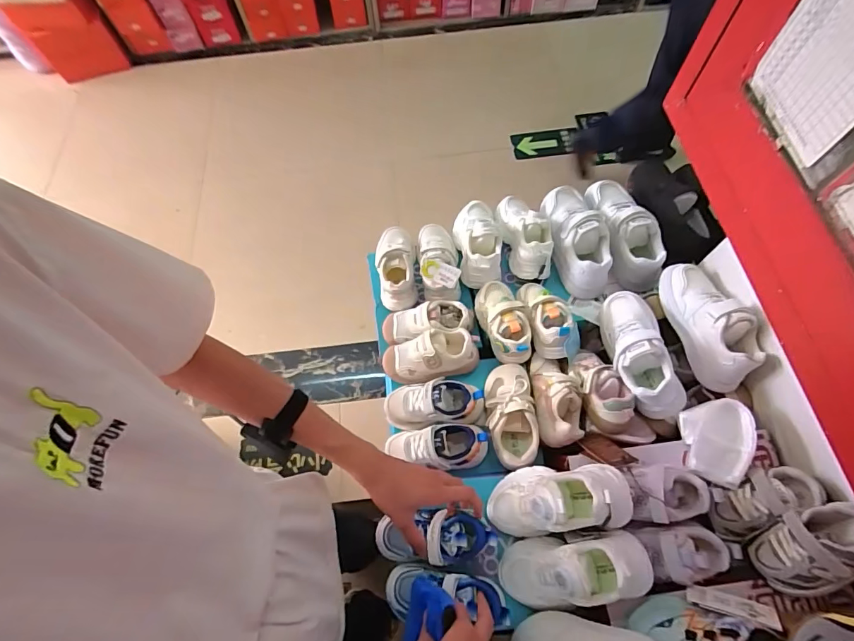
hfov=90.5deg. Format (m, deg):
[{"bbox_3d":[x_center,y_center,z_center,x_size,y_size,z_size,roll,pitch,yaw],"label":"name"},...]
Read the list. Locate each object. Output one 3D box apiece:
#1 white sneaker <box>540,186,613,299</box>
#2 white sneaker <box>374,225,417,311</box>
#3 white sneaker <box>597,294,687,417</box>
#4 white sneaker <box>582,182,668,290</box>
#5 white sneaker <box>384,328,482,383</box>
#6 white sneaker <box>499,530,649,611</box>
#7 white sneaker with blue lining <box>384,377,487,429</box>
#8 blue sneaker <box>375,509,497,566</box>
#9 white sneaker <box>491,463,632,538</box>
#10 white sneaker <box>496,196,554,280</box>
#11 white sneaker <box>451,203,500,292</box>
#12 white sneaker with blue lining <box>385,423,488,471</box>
[{"bbox_3d":[0.283,-0.167,0.802,0.090,0.094,0.228,-3,66,1],"label":"white sneaker"},{"bbox_3d":[-0.063,-0.107,0.830,0.071,0.056,0.163,-7,66,-1],"label":"white sneaker"},{"bbox_3d":[0.340,0.041,0.671,0.080,0.068,0.209,-9,66,-1],"label":"white sneaker"},{"bbox_3d":[0.367,-0.177,0.809,0.090,0.101,0.230,-17,66,-5],"label":"white sneaker"},{"bbox_3d":[0.006,0.060,0.741,0.166,0.058,0.078,-7,66,-1],"label":"white sneaker"},{"bbox_3d":[0.180,0.317,0.535,0.182,0.085,0.077,-22,64,19],"label":"white sneaker"},{"bbox_3d":[0.010,0.136,0.699,0.160,0.057,0.067,-5,66,0],"label":"white sneaker with blue lining"},{"bbox_3d":[0.012,0.301,0.587,0.160,0.075,0.061,-8,65,10],"label":"blue sneaker"},{"bbox_3d":[0.177,0.241,0.567,0.175,0.114,0.087,-2,66,1],"label":"white sneaker"},{"bbox_3d":[0.180,-0.164,0.825,0.083,0.110,0.192,-22,67,-7],"label":"white sneaker"},{"bbox_3d":[0.097,-0.156,0.818,0.080,0.070,0.186,-5,66,0],"label":"white sneaker"},{"bbox_3d":[0.015,0.199,0.672,0.155,0.054,0.068,-2,66,1],"label":"white sneaker with blue lining"}]

